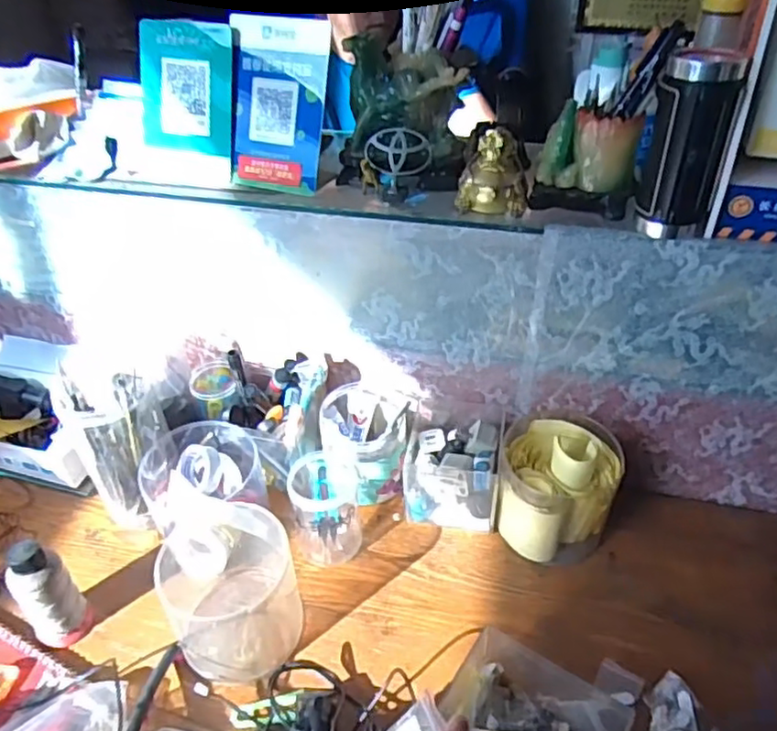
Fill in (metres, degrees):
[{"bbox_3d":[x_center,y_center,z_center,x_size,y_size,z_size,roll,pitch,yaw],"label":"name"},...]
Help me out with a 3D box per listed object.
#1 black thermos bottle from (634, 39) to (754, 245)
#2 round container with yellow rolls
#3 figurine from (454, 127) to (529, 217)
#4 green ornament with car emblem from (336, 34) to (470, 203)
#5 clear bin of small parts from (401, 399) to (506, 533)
[{"bbox_3d":[0.266,-0.194,0.584,0.068,0.151,0.057,15,41,20],"label":"black thermos bottle"},{"bbox_3d":[0.189,0.135,0.733,0.123,0.119,0.131,-1,38,1],"label":"round container with yellow rolls"},{"bbox_3d":[0.106,-0.194,0.659,0.072,0.073,0.049,-1,38,0],"label":"figurine"},{"bbox_3d":[0.012,-0.255,0.679,0.134,0.137,0.076,2,38,4],"label":"green ornament with car emblem"},{"bbox_3d":[0.078,0.120,0.774,0.107,0.109,0.122,6,39,9],"label":"clear bin of small parts"}]

